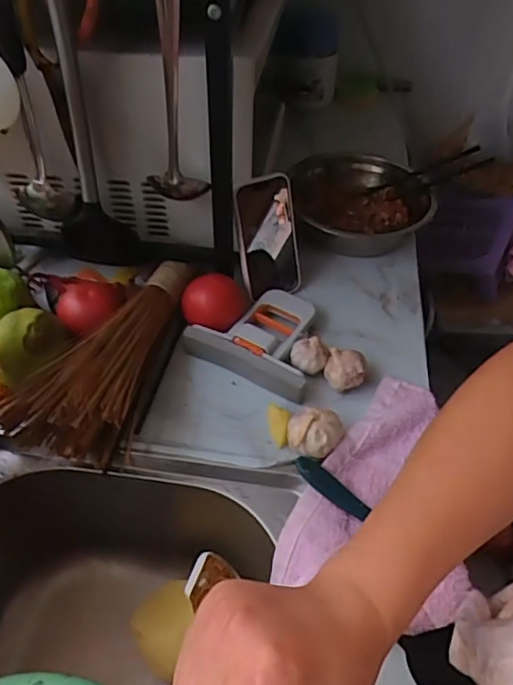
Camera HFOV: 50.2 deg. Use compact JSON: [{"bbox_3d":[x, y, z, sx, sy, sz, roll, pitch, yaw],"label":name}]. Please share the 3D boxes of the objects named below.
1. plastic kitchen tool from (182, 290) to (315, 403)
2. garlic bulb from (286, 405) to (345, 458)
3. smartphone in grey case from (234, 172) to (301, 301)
[{"bbox_3d":[0.012,-0.014,0.630,0.142,0.029,0.127,23,51,17],"label":"plastic kitchen tool"},{"bbox_3d":[0.058,0.090,0.536,0.053,0.035,0.043,5,48,3],"label":"garlic bulb"},{"bbox_3d":[0.016,-0.125,0.649,0.075,0.140,0.013,-19,31,-19],"label":"smartphone in grey case"}]

